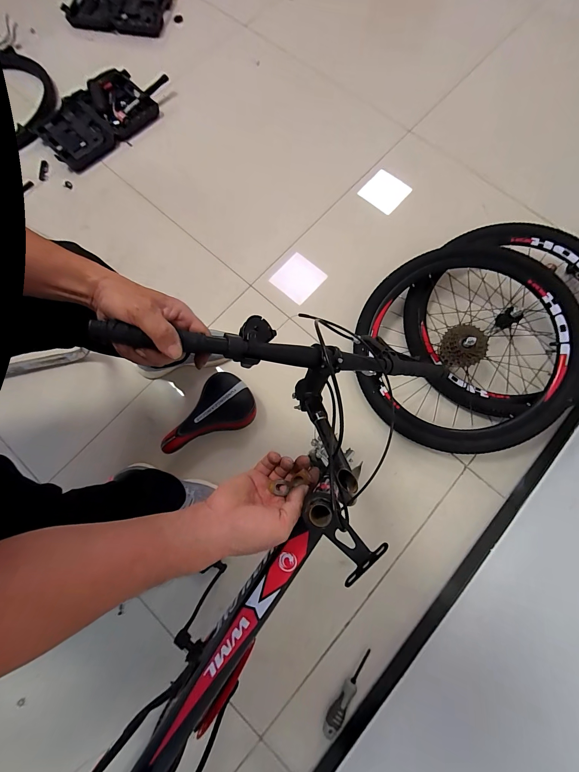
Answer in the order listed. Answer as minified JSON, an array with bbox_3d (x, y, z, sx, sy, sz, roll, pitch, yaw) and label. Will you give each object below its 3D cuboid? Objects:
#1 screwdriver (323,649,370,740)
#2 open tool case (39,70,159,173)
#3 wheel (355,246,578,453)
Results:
[{"bbox_3d":[0.137,0.699,0.699,0.036,0.030,0.181,39,80,11],"label":"screwdriver"},{"bbox_3d":[-0.687,-0.957,1.111,0.295,0.074,0.399,42,81,11],"label":"open tool case"},{"bbox_3d":[0.467,-0.112,0.819,0.553,0.150,0.553,0,85,3],"label":"wheel"}]

